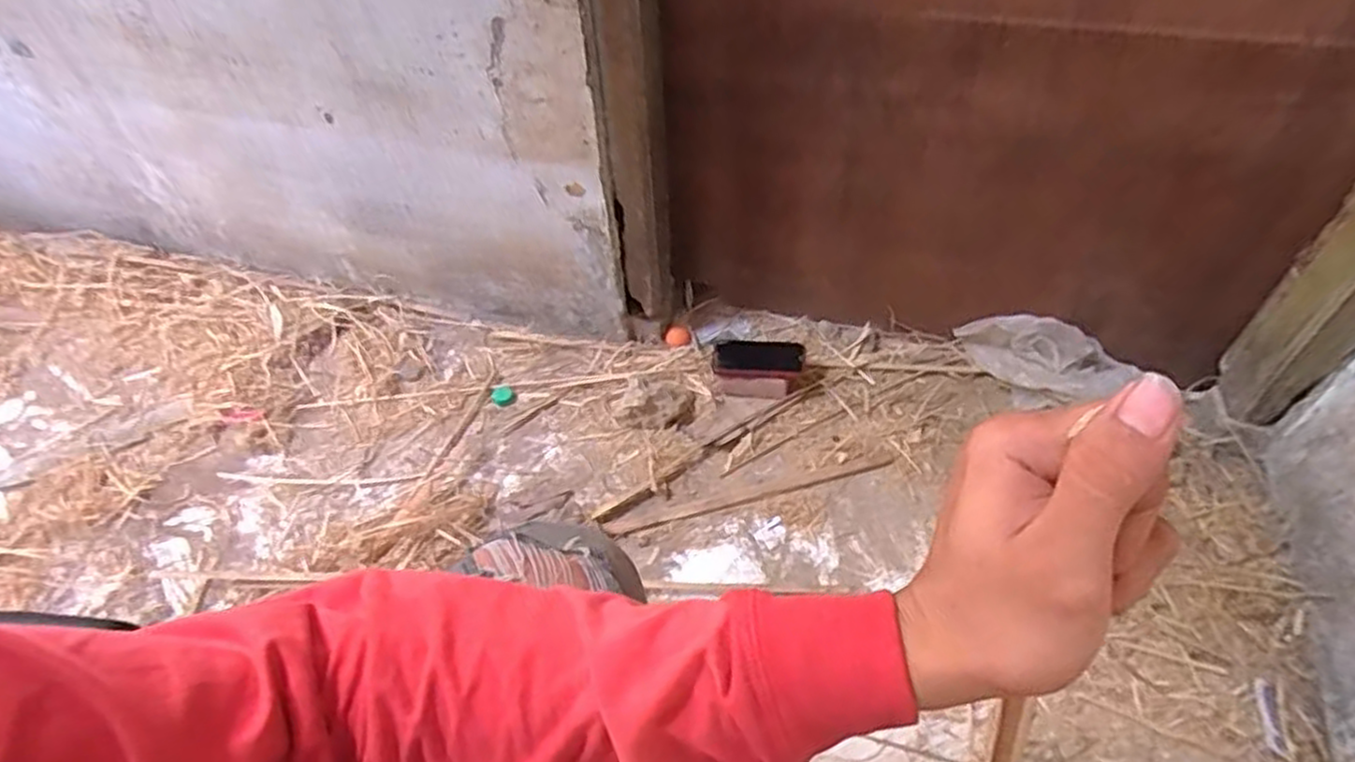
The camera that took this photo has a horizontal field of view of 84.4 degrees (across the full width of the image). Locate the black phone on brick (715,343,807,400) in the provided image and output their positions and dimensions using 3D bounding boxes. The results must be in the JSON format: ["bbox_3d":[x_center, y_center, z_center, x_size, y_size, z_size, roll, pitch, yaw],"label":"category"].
[{"bbox_3d":[0.118,-0.015,1.089,0.127,0.058,0.066,3,50,5],"label":"black phone on brick"}]

